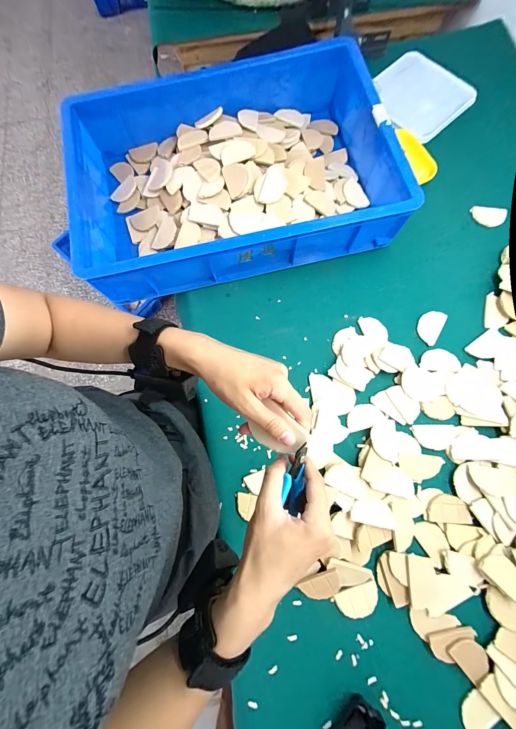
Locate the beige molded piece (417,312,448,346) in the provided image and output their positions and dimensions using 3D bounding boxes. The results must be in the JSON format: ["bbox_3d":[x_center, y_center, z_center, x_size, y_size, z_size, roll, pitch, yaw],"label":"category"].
[{"bbox_3d":[0.337,-0.075,0.541,0.043,0.004,0.071,31,79,9],"label":"beige molded piece"}]

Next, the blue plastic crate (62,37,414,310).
[{"bbox_3d":[-0.061,-0.391,0.570,0.620,0.125,0.427,-13,76,-1],"label":"blue plastic crate"}]

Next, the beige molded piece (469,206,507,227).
[{"bbox_3d":[0.494,-0.317,0.593,0.070,0.008,0.047,14,77,6],"label":"beige molded piece"}]

